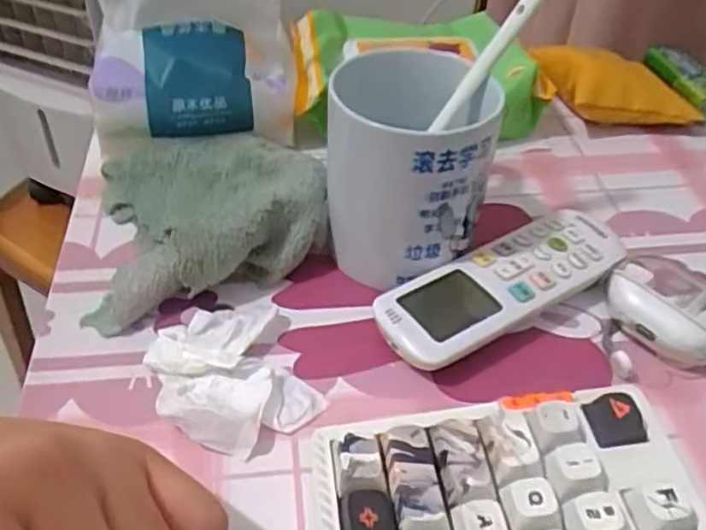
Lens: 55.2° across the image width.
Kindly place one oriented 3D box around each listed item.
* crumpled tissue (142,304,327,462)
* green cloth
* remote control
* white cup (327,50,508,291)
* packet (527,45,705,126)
[{"bbox_3d":[-0.055,0.048,0.300,0.061,0.015,0.073,-21,47,-22],"label":"crumpled tissue"},{"bbox_3d":[-0.088,-0.034,0.364,0.126,0.046,0.118,-18,46,-20],"label":"green cloth"},{"bbox_3d":[0.074,0.012,0.338,0.134,0.023,0.047,-23,48,-24],"label":"remote control"},{"bbox_3d":[0.026,-0.043,0.339,0.076,0.103,0.072,1,43,-1],"label":"white cup"},{"bbox_3d":[0.181,-0.118,0.459,0.116,0.043,0.053,22,45,3],"label":"packet"}]

